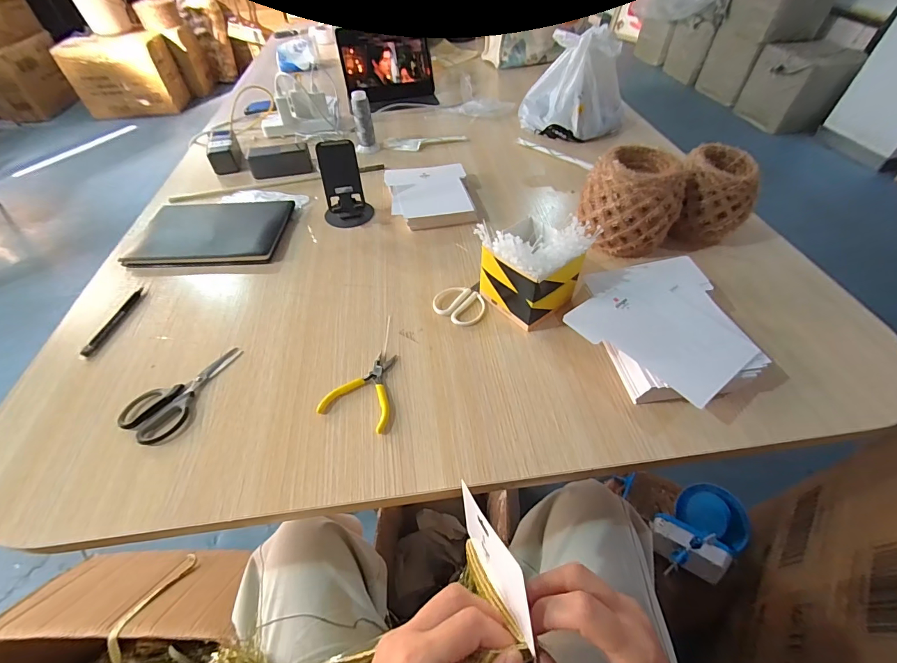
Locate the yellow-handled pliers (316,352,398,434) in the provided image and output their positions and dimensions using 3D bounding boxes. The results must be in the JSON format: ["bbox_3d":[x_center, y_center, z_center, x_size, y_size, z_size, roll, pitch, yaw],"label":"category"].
[{"bbox_3d":[-0.100,0.069,0.496,0.087,0.010,0.109,16,51,15],"label":"yellow-handled pliers"}]

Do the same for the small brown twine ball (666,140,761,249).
[{"bbox_3d":[0.441,-0.227,0.657,0.121,0.127,0.122,20,52,18],"label":"small brown twine ball"}]

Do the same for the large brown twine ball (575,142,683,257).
[{"bbox_3d":[0.294,-0.209,0.644,0.153,0.144,0.122,21,52,18],"label":"large brown twine ball"}]

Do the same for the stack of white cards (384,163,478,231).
[{"bbox_3d":[-0.039,-0.273,0.777,0.162,0.038,0.191,-7,49,-6],"label":"stack of white cards"}]

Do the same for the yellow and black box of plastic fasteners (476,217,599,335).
[{"bbox_3d":[0.117,-0.086,0.544,0.117,0.135,0.108,-30,55,-23],"label":"yellow and black box of plastic fasteners"}]

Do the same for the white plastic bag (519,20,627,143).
[{"bbox_3d":[0.304,-0.601,0.949,0.188,0.201,0.209,-26,53,-20],"label":"white plastic bag"}]

